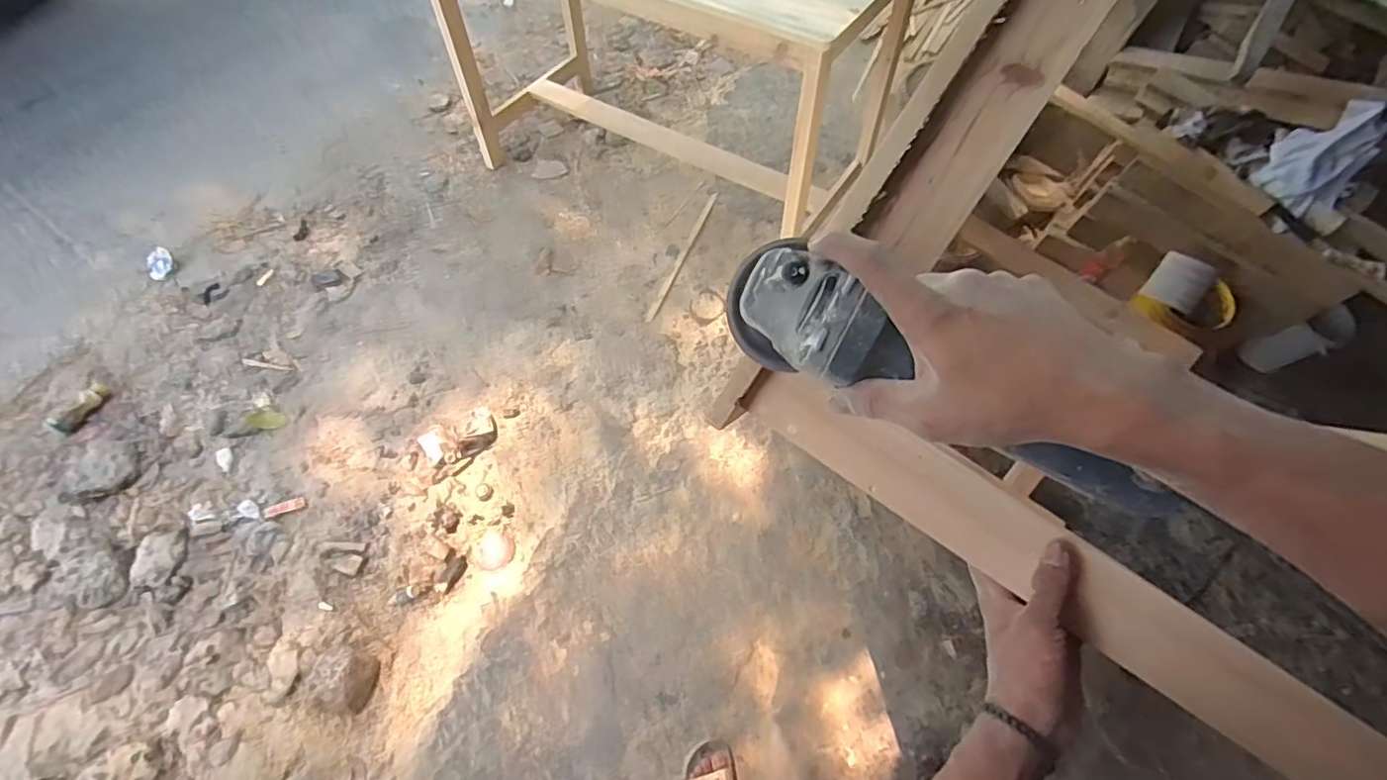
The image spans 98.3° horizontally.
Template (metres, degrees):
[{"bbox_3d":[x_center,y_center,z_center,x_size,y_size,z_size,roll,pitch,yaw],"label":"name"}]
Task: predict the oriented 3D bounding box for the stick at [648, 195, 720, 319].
[{"bbox_3d":[-0.029,-0.416,1.827,0.027,0.013,0.539,19,62,10],"label":"stick"}]

